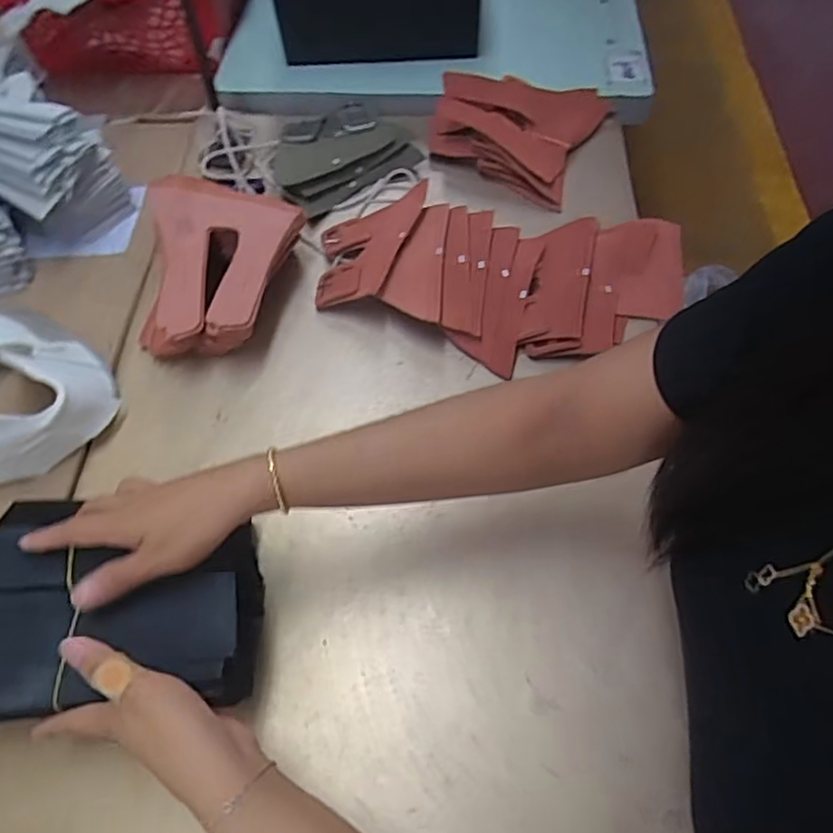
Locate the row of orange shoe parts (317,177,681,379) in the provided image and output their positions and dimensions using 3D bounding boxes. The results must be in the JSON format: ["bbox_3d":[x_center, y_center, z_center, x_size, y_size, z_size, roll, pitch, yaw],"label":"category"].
[{"bbox_3d":[0.082,-0.150,0.655,0.361,0.039,0.219,10,60,9],"label":"row of orange shoe parts"}]

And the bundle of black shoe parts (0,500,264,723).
[{"bbox_3d":[-0.219,0.138,0.445,0.212,0.087,0.126,1,58,-11],"label":"bundle of black shoe parts"}]

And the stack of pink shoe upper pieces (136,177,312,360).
[{"bbox_3d":[-0.190,-0.152,0.646,0.152,0.076,0.199,-2,59,2],"label":"stack of pink shoe upper pieces"}]

